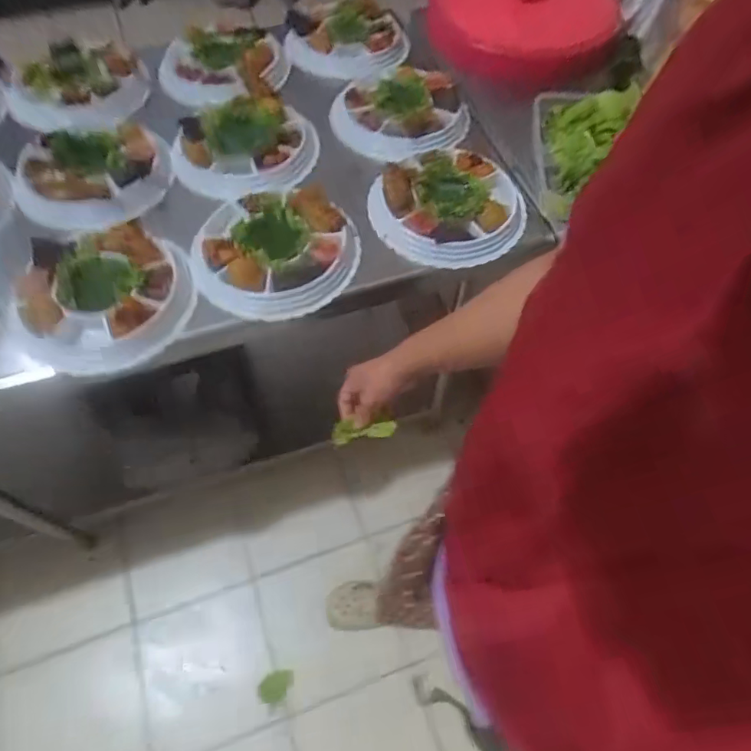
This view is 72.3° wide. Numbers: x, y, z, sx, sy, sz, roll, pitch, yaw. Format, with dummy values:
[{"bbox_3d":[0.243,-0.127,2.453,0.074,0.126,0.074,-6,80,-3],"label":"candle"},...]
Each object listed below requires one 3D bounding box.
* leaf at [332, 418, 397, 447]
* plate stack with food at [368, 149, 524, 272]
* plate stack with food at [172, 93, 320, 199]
[{"bbox_3d":[-0.015,0.069,0.651,0.083,0.018,0.029,-6,99,-13],"label":"leaf"},{"bbox_3d":[0.108,-0.254,0.759,0.231,0.048,0.212,-17,64,-11],"label":"plate stack with food"},{"bbox_3d":[-0.198,-0.373,0.816,0.204,0.063,0.225,23,64,10],"label":"plate stack with food"}]

